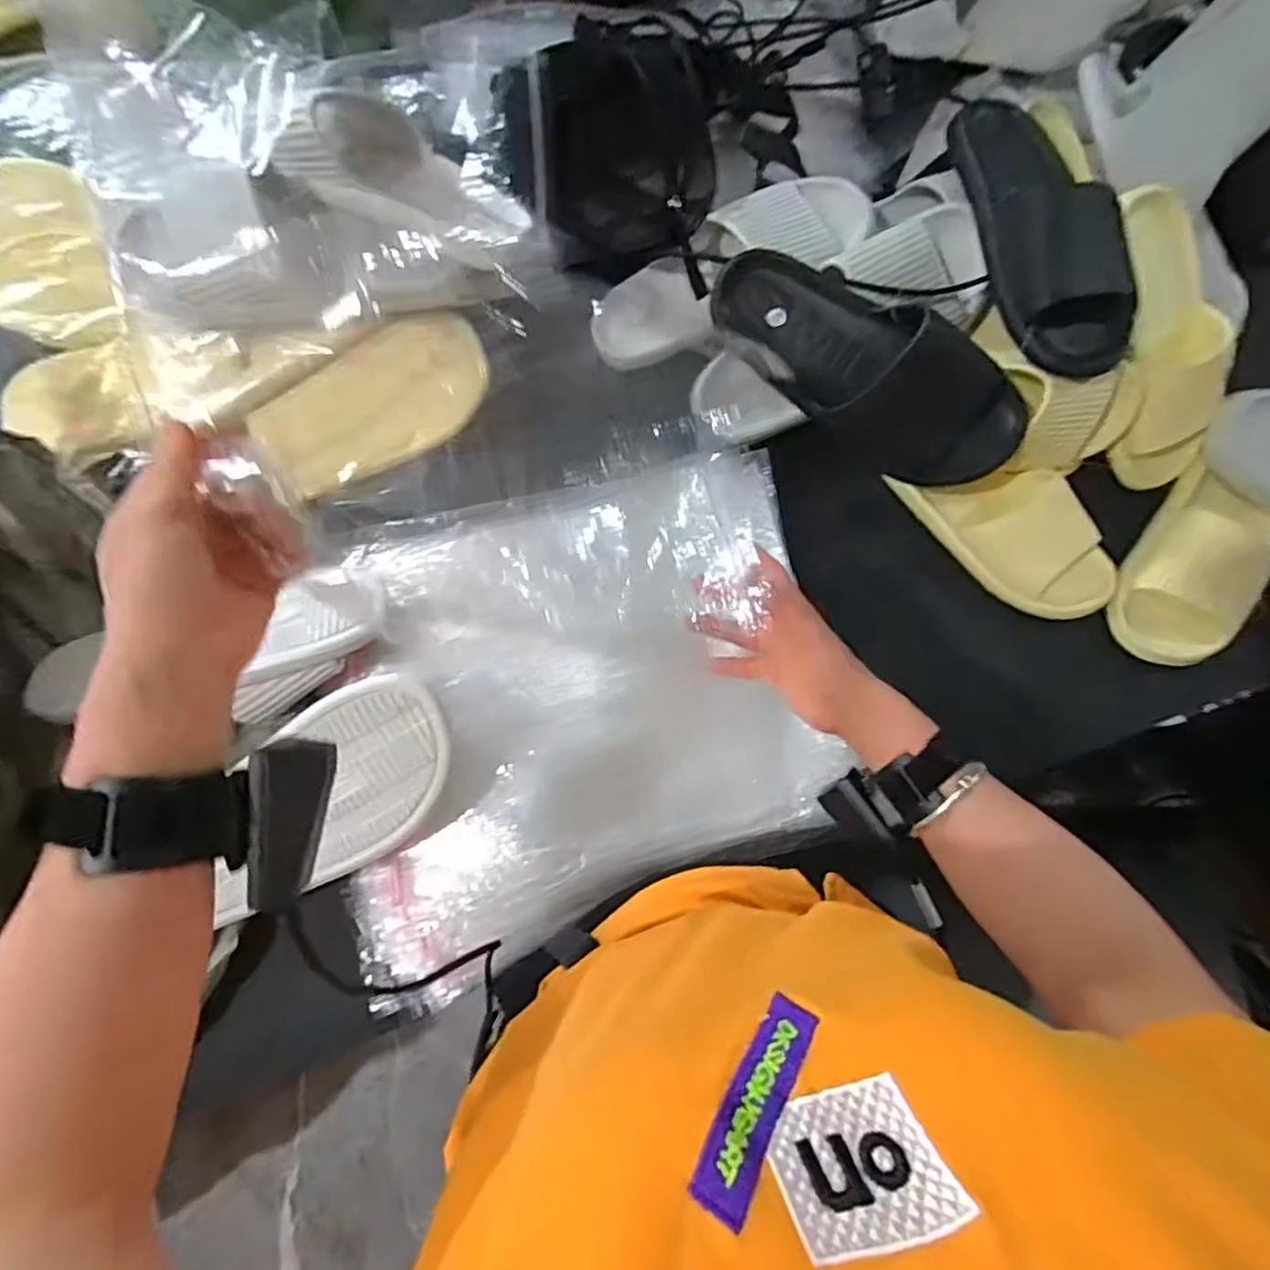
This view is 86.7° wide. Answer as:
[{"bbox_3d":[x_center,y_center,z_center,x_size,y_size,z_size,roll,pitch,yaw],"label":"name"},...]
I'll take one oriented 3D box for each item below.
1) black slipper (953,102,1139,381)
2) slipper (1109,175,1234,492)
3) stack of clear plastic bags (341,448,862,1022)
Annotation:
[{"bbox_3d":[0.342,-0.350,0.564,0.101,0.059,0.275,-7,74,-2],"label":"black slipper"},{"bbox_3d":[0.479,-0.267,0.610,0.092,0.064,0.249,-4,93,-1],"label":"slipper"},{"bbox_3d":[-0.046,0.057,0.558,0.400,0.058,0.362,-13,74,-4],"label":"stack of clear plastic bags"}]

